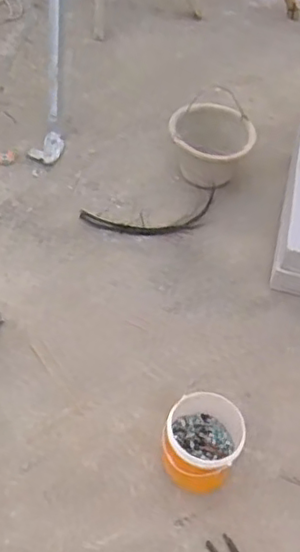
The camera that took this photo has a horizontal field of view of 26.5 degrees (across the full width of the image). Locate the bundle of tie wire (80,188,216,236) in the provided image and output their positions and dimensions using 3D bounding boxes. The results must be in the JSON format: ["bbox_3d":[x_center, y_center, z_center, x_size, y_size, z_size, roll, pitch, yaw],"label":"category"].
[{"bbox_3d":[0.007,-0.172,1.822,0.394,0.024,0.128,-6,51,-10],"label":"bundle of tie wire"}]

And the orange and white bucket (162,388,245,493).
[{"bbox_3d":[0.107,0.350,1.326,0.153,0.153,0.149,2,50,-3],"label":"orange and white bucket"}]

